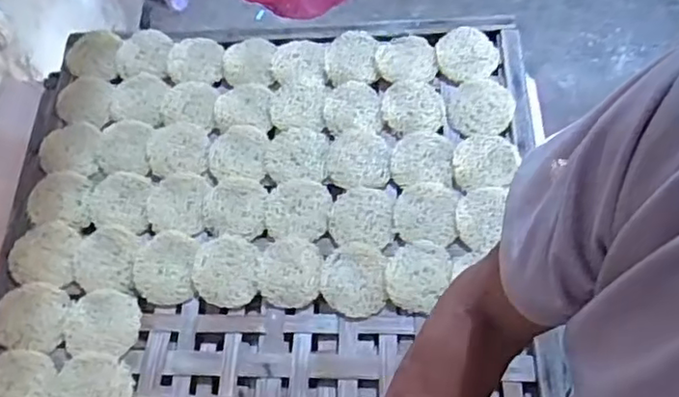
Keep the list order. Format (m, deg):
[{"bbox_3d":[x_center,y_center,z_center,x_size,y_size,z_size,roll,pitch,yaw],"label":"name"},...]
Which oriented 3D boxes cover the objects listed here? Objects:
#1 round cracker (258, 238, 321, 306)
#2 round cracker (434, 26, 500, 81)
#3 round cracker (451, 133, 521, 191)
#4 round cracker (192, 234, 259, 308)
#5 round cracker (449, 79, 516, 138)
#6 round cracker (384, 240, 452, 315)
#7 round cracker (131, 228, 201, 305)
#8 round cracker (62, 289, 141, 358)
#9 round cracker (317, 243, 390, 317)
[{"bbox_3d":[-0.055,0.079,0.694,0.070,0.004,0.076,-1,65,3],"label":"round cracker"},{"bbox_3d":[0.161,-0.185,0.797,0.076,0.011,0.072,-1,65,3],"label":"round cracker"},{"bbox_3d":[0.171,-0.044,0.735,0.077,0.008,0.069,-3,65,2],"label":"round cracker"},{"bbox_3d":[-0.126,0.080,0.702,0.071,0.012,0.079,-3,65,2],"label":"round cracker"},{"bbox_3d":[0.172,-0.113,0.764,0.075,0.011,0.075,-1,65,3],"label":"round cracker"},{"bbox_3d":[0.086,0.083,0.690,0.065,0.011,0.079,24,69,14],"label":"round cracker"},{"bbox_3d":[-0.196,0.077,0.706,0.068,0.008,0.082,1,65,4],"label":"round cracker"},{"bbox_3d":[-0.256,0.134,0.679,0.078,0.011,0.070,5,65,6],"label":"round cracker"},{"bbox_3d":[0.015,0.089,0.695,0.071,0.011,0.078,-1,65,3],"label":"round cracker"}]

